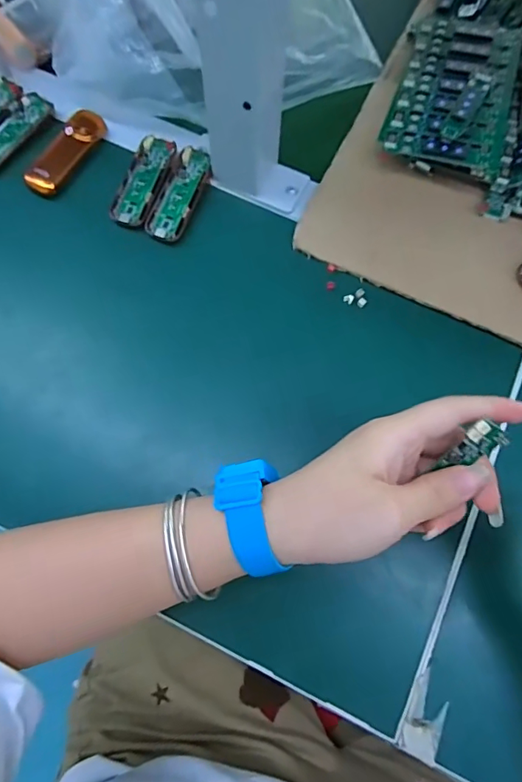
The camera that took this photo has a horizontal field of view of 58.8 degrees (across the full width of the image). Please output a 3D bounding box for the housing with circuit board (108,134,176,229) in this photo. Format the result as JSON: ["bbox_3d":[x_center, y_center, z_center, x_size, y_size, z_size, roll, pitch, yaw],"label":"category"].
[{"bbox_3d":[-0.095,-0.167,0.367,0.030,0.007,0.083,18,73,4],"label":"housing with circuit board"}]

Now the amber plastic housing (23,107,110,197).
[{"bbox_3d":[-0.157,-0.194,0.374,0.028,0.014,0.084,27,74,7],"label":"amber plastic housing"}]

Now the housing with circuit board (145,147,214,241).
[{"bbox_3d":[-0.063,-0.153,0.363,0.033,0.011,0.082,21,73,5],"label":"housing with circuit board"}]

